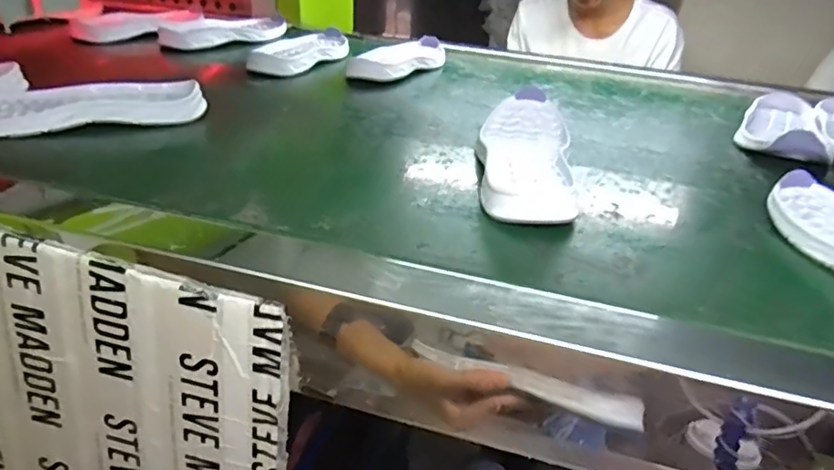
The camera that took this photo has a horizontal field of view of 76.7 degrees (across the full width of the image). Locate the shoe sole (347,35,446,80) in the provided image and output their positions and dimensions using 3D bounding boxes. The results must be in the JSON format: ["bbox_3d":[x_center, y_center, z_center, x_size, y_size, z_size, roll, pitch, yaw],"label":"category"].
[{"bbox_3d":[-0.013,-0.261,0.773,0.080,0.025,0.240,19,33,21],"label":"shoe sole"}]

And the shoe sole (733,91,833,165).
[{"bbox_3d":[0.418,-0.125,0.596,0.085,0.037,0.230,23,35,25],"label":"shoe sole"}]

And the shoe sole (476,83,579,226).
[{"bbox_3d":[0.097,-0.079,0.475,0.080,0.033,0.243,11,31,7],"label":"shoe sole"}]

